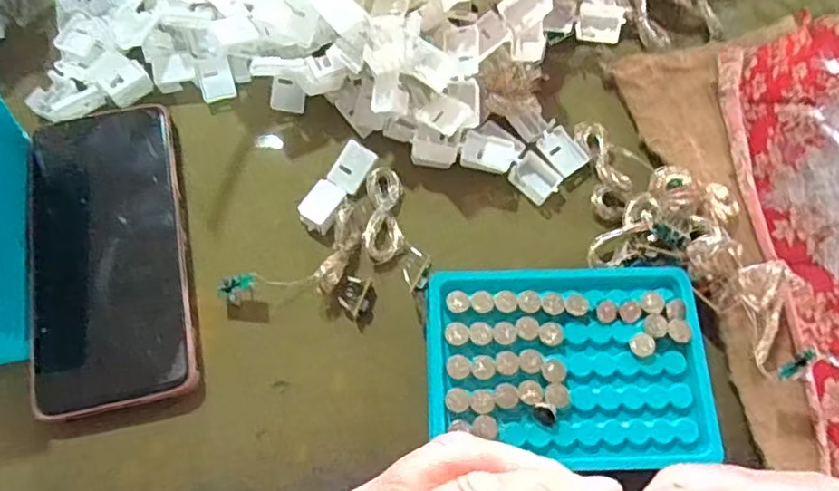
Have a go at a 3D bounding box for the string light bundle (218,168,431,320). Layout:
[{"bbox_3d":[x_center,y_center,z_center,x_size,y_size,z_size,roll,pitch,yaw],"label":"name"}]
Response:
[{"bbox_3d":[-0.038,0.011,0.325,0.111,0.024,0.067,-40,75,-14],"label":"string light bundle"}]

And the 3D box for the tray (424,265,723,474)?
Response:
[{"bbox_3d":[0.070,0.059,0.306,0.131,0.026,0.092,-1,69,-1],"label":"tray"}]

